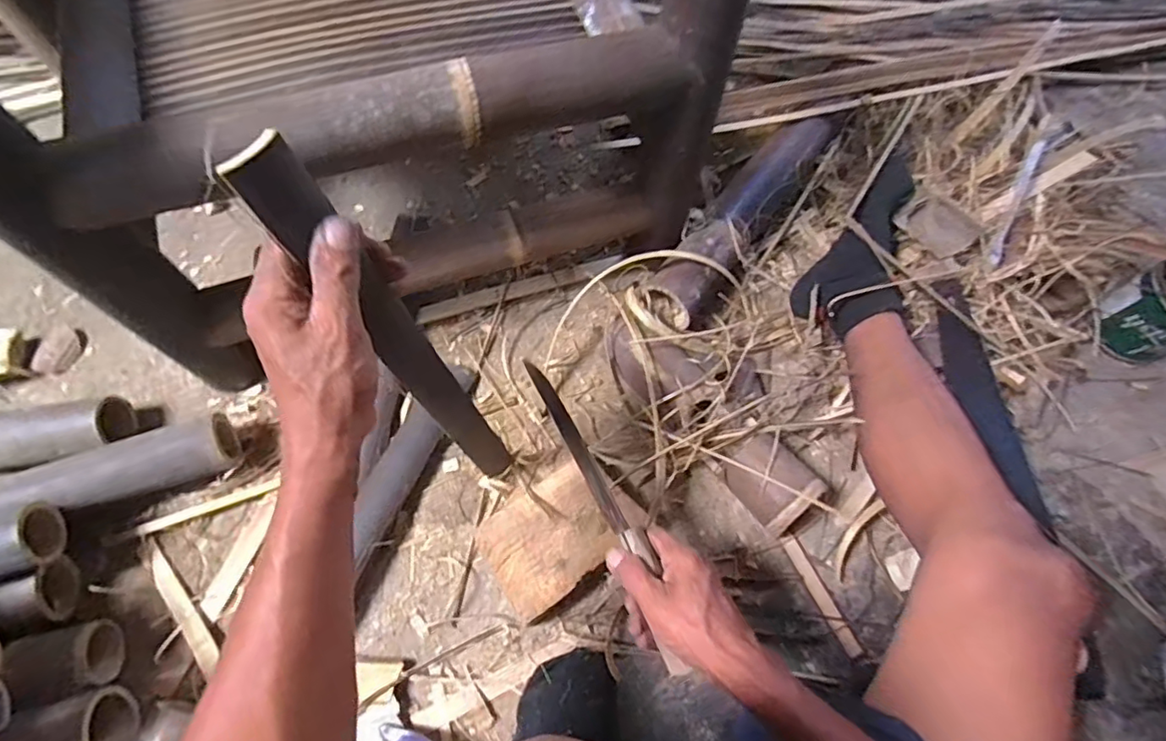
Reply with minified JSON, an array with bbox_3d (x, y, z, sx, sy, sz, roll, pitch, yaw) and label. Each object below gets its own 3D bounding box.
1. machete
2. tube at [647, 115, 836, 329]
[{"bbox_3d":[0.021,0.120,0.531,0.033,0.029,0.302,-25,72,-12],"label":"machete"},{"bbox_3d":[0.224,-0.218,0.805,0.074,0.075,0.400,35,70,13],"label":"tube"}]

